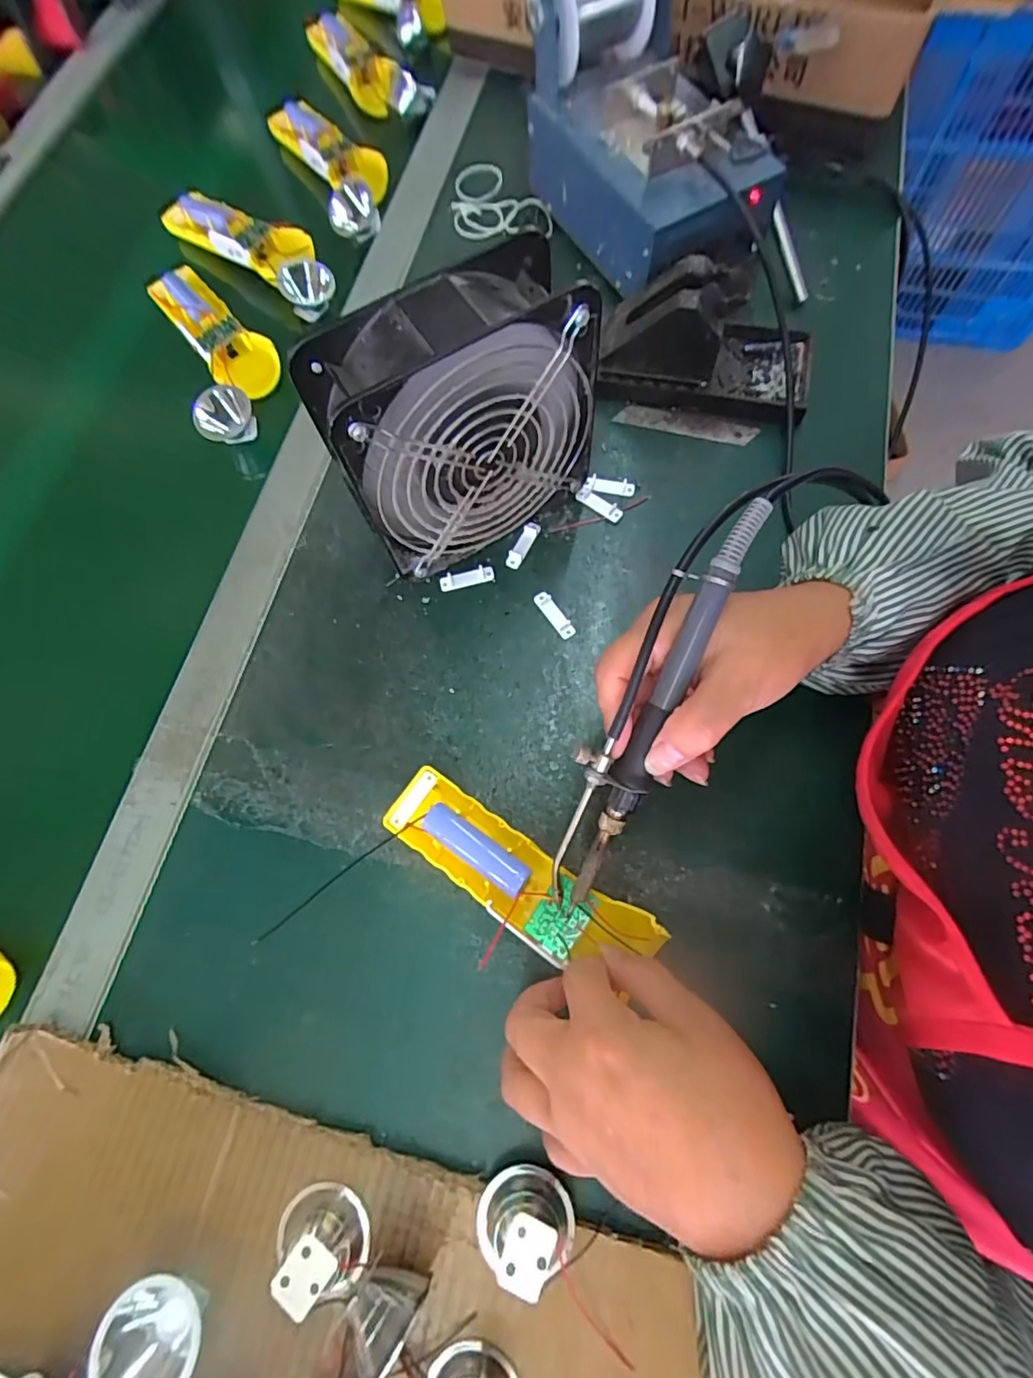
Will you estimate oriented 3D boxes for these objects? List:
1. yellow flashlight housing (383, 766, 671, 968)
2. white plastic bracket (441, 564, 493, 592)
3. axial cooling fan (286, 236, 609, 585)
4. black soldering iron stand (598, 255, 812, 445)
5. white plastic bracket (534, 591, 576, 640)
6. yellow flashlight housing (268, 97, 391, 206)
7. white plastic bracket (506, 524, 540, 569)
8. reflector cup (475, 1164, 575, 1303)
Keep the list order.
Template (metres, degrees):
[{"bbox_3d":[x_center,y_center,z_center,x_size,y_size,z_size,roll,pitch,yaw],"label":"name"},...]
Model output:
[{"bbox_3d":[-0.002,0.100,0.299,0.157,0.020,0.045,29,74,18],"label":"yellow flashlight housing"},{"bbox_3d":[-0.034,-0.076,0.380,0.037,0.006,0.010,-13,70,-2],"label":"white plastic bracket"},{"bbox_3d":[-0.030,-0.148,0.327,0.147,0.152,0.058,-30,72,-8],"label":"axial cooling fan"},{"bbox_3d":[0.137,-0.247,0.394,0.155,0.072,0.092,13,71,7],"label":"black soldering iron stand"},{"bbox_3d":[0.025,-0.050,0.369,0.010,0.005,0.039,-33,72,-9],"label":"white plastic bracket"},{"bbox_3d":[-0.179,-0.514,0.525,0.047,0.030,0.164,-35,72,-9],"label":"yellow flashlight housing"},{"bbox_3d":[0.005,-0.101,0.386,0.011,0.007,0.038,26,74,11],"label":"white plastic bracket"},{"bbox_3d":[0.004,0.244,0.252,0.044,0.027,0.035,5,71,5],"label":"reflector cup"}]

